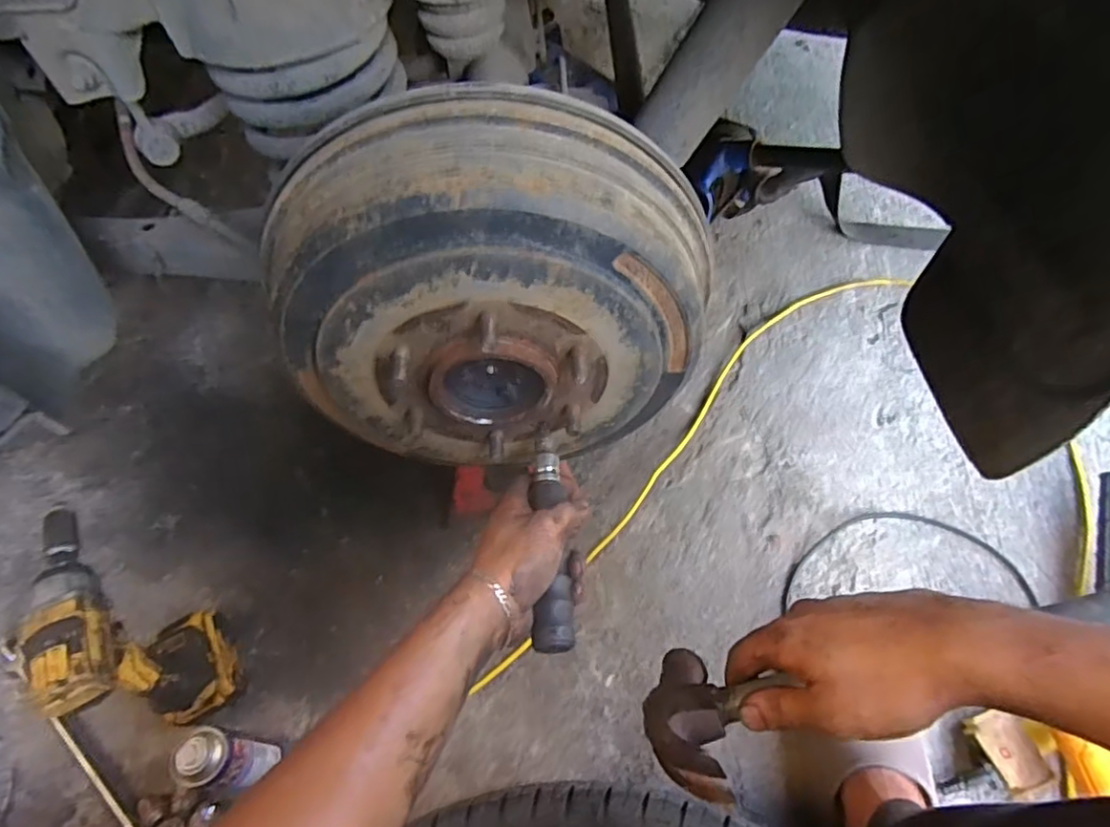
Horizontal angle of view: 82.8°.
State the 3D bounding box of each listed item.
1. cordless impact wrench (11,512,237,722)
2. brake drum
[{"bbox_3d":[-0.454,0.222,0.669,0.208,0.246,0.097,36,66,23],"label":"cordless impact wrench"},{"bbox_3d":[-0.043,-0.070,0.453,0.309,0.265,0.104,-4,57,1],"label":"brake drum"}]

